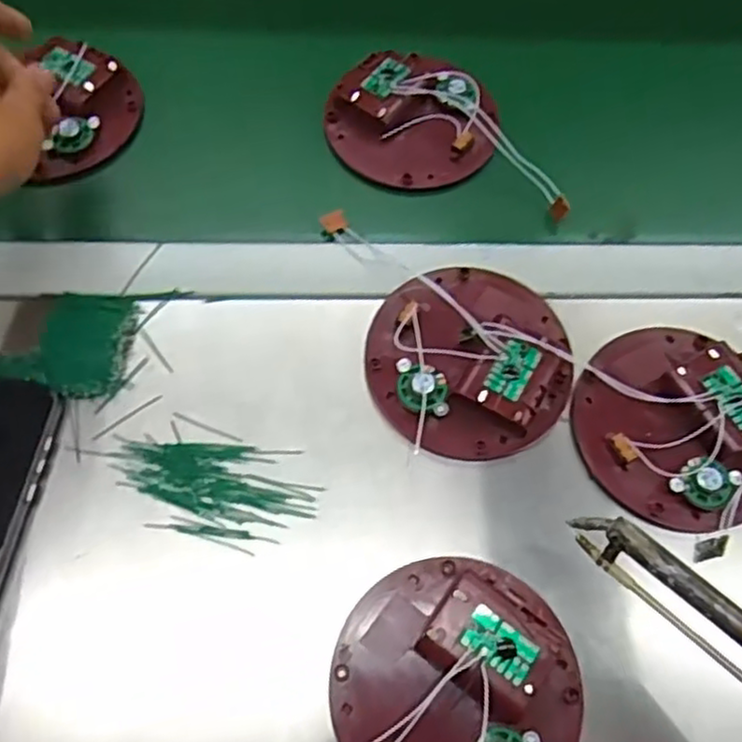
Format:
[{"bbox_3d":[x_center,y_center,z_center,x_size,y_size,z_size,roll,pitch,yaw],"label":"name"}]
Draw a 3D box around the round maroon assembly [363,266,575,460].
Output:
[{"bbox_3d":[0.058,-0.011,0.419,0.118,0.025,0.120,1,65,-2],"label":"round maroon assembly"}]

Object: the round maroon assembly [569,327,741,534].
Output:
[{"bbox_3d":[0.177,0.029,0.405,0.110,0.019,0.120,1,65,-2],"label":"round maroon assembly"}]

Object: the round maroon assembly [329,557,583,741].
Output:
[{"bbox_3d":[0.041,0.154,0.344,0.115,0.024,0.119,1,65,-2],"label":"round maroon assembly"}]

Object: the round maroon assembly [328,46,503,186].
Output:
[{"bbox_3d":[0.031,-0.178,0.499,0.106,0.025,0.109,1,65,-2],"label":"round maroon assembly"}]

